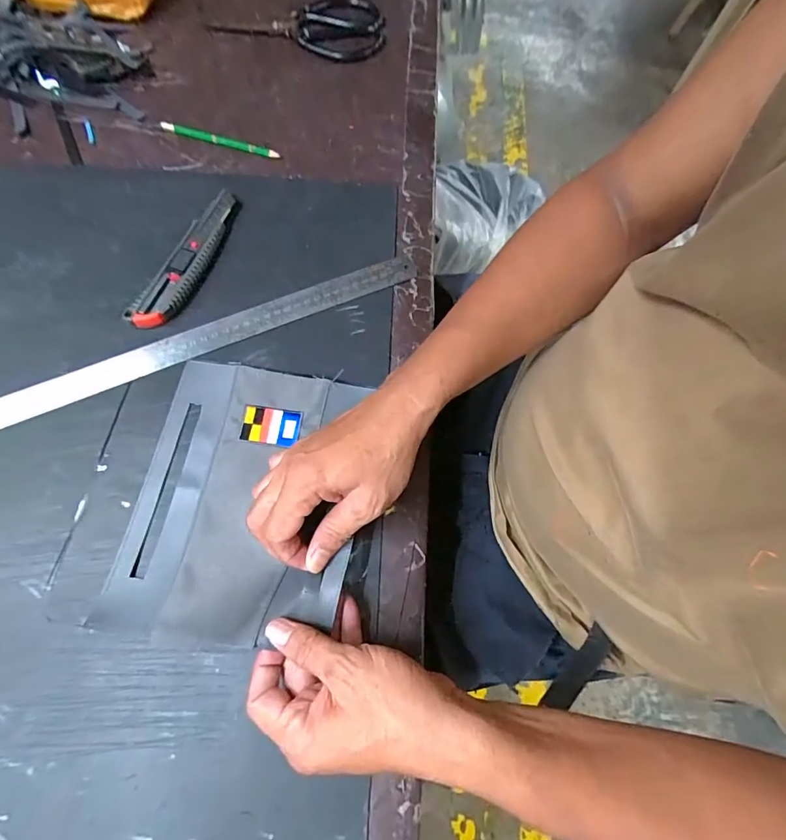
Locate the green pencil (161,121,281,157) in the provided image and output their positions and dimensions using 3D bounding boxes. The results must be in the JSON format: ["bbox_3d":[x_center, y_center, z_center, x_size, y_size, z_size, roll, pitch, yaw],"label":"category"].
[{"bbox_3d":[-0.192,-0.309,0.492,0.138,0.009,0.010,18,70,5],"label":"green pencil"}]

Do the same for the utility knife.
[{"bbox_3d":[-0.194,-0.153,0.426,0.042,0.017,0.162,24,71,7],"label":"utility knife"}]

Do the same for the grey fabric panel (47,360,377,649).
[{"bbox_3d":[-0.135,0.052,0.348,0.209,0.032,0.213,8,70,1],"label":"grey fabric panel"}]

